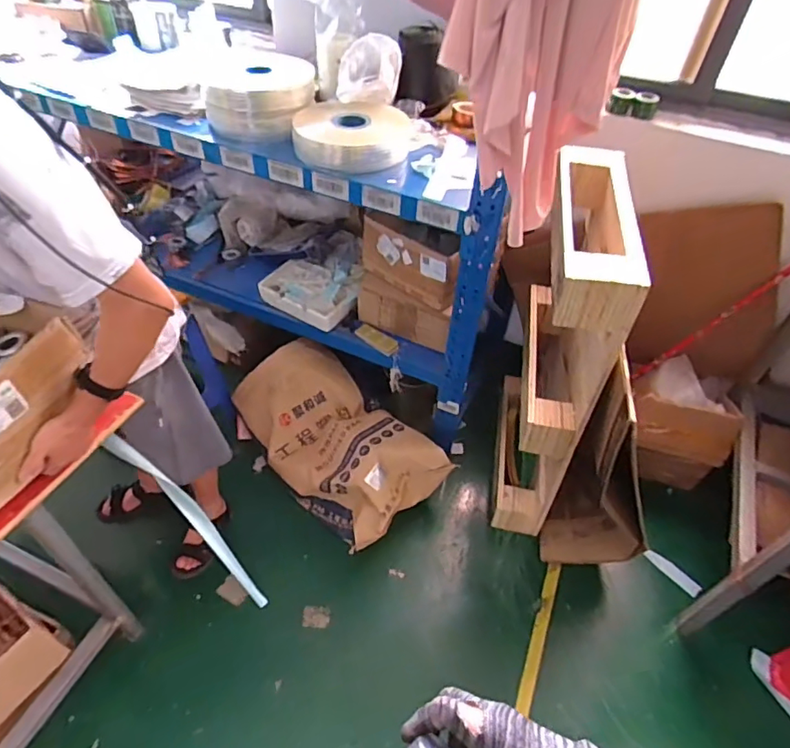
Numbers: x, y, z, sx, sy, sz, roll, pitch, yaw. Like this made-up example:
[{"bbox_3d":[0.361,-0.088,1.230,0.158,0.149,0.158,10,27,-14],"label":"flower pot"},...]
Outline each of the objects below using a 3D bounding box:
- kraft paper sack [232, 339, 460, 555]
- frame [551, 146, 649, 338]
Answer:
[{"bbox_3d":[-0.195,0.204,1.690,0.385,0.253,0.691,-30,55,-28],"label":"kraft paper sack"},{"bbox_3d":[0.436,-0.329,1.170,0.150,0.155,0.565,10,46,5],"label":"frame"}]

